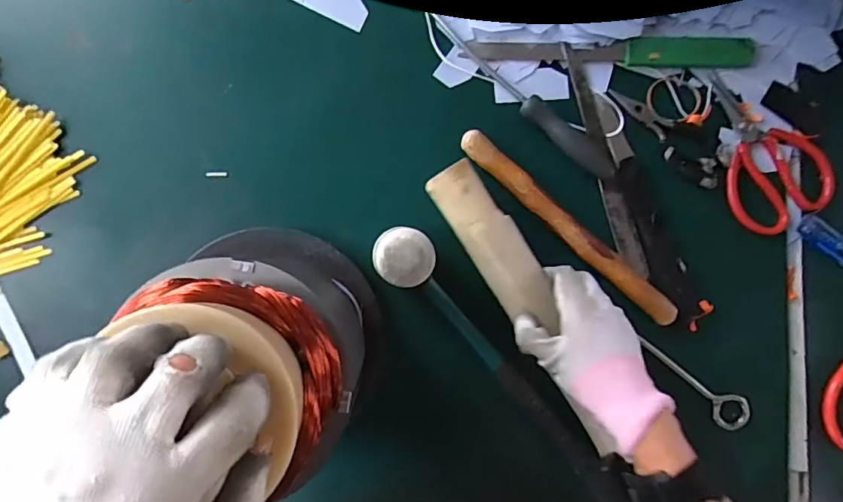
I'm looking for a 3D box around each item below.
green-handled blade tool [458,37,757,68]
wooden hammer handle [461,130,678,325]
[{"bbox_3d":[0.174,-0.184,0.458,0.268,0.014,0.027,-1,89,-4],"label":"green-handled blade tool"},{"bbox_3d":[0.134,-0.022,0.452,0.246,0.023,0.023,42,87,-2],"label":"wooden hammer handle"}]

